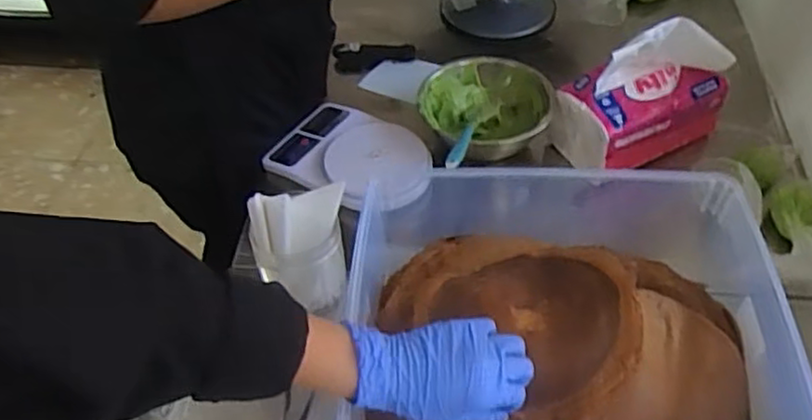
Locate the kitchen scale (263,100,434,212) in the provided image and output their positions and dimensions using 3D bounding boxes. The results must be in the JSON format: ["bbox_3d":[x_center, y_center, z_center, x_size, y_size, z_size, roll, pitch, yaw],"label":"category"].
[{"bbox_3d":[-0.059,-0.069,0.855,0.204,0.035,0.135,24,54,22],"label":"kitchen scale"}]

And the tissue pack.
[{"bbox_3d":[0.290,-0.150,0.818,0.175,0.145,0.112,-27,53,-19],"label":"tissue pack"}]

